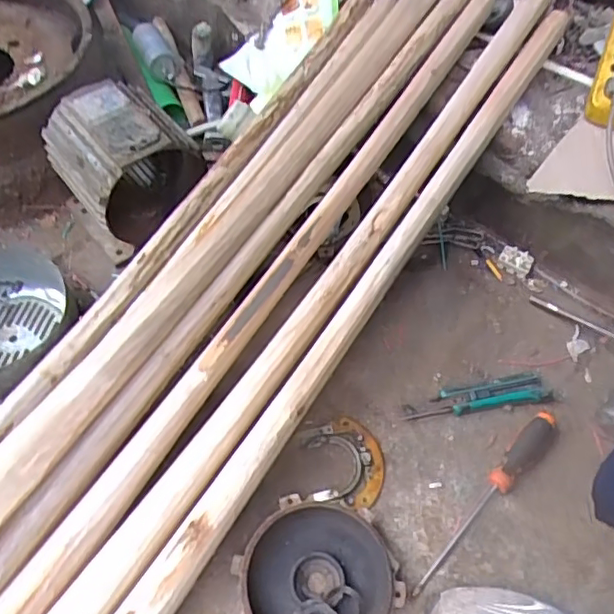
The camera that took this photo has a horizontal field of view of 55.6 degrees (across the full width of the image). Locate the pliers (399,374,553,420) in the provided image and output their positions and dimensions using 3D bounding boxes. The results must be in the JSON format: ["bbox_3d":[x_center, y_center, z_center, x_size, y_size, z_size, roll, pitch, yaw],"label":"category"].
[{"bbox_3d":[0.205,0.108,0.711,0.180,0.027,0.037,-6,58,-5],"label":"pliers"}]

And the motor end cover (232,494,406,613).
[{"bbox_3d":[0.011,0.276,0.589,0.149,0.035,0.148,38,64,20],"label":"motor end cover"}]

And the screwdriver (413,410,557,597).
[{"bbox_3d":[0.201,0.205,0.635,0.253,0.042,0.034,-40,66,-23],"label":"screwdriver"}]

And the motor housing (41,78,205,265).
[{"bbox_3d":[-0.257,-0.197,0.816,0.158,0.165,0.175,-37,65,-22],"label":"motor housing"}]

